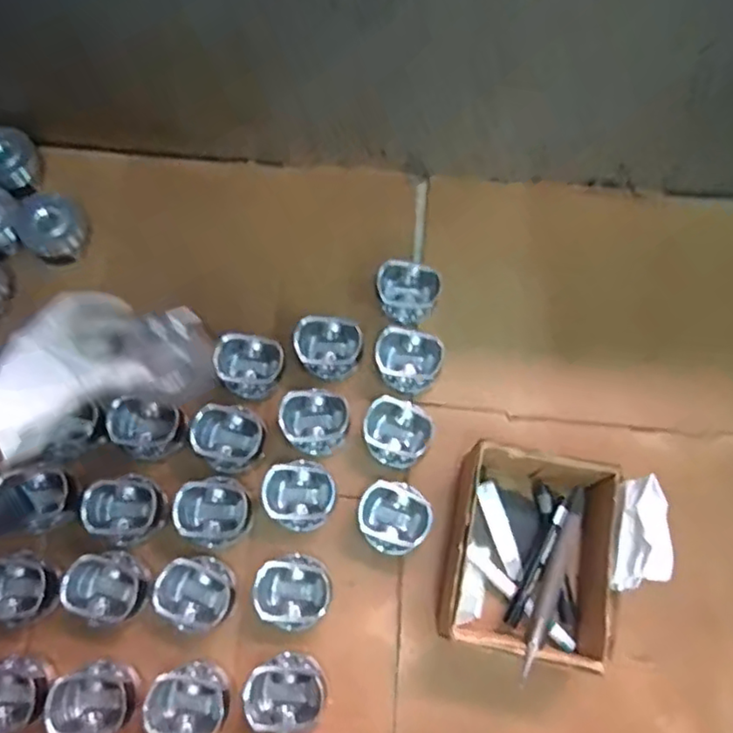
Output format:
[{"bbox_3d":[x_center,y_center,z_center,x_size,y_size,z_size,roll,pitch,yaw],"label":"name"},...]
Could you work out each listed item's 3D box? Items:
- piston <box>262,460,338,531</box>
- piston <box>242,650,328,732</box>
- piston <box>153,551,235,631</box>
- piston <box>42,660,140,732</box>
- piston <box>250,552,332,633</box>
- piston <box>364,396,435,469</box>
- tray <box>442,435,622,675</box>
[{"bbox_3d":[-0.072,0.140,0.700,0.074,0.049,0.074,0,74,-1],"label":"piston"},{"bbox_3d":[-0.079,0.332,0.650,0.078,0.061,0.074,0,74,-1],"label":"piston"},{"bbox_3d":[-0.180,0.239,0.677,0.074,0.054,0.072,0,74,-1],"label":"piston"},{"bbox_3d":[-0.273,0.337,0.646,0.077,0.060,0.070,-24,75,-8],"label":"piston"},{"bbox_3d":[-0.077,0.236,0.673,0.076,0.054,0.074,0,74,-1],"label":"piston"},{"bbox_3d":[0.037,0.076,0.721,0.076,0.041,0.071,0,74,-1],"label":"piston"},{"bbox_3d":[0.167,0.193,0.668,0.152,0.095,0.196,11,74,2],"label":"tray"}]

